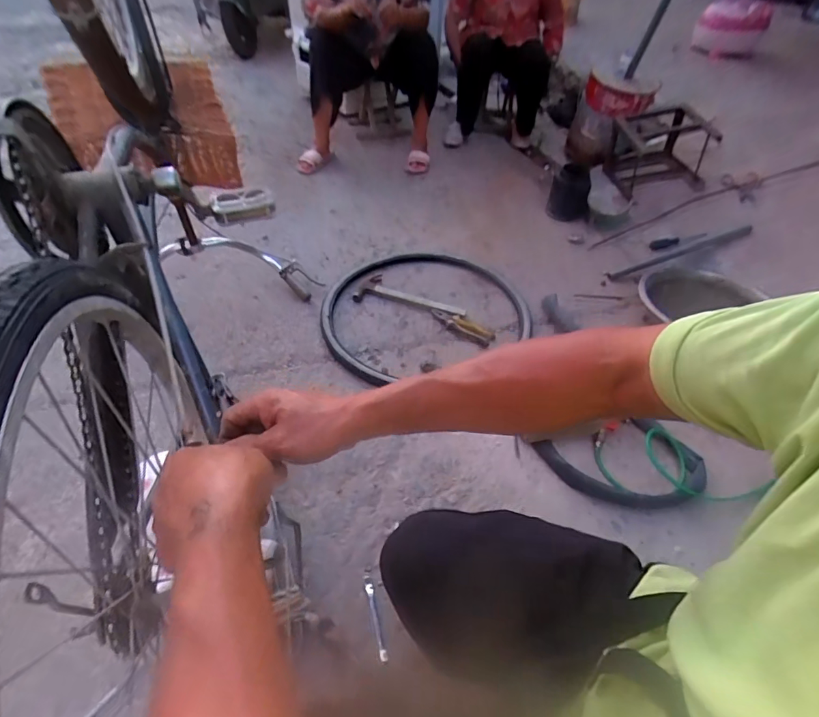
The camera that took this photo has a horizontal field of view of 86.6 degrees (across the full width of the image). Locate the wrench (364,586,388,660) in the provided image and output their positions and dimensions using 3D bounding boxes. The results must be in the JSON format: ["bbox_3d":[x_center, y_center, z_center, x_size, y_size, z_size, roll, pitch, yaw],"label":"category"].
[{"bbox_3d":[-0.054,0.428,0.709,0.013,0.006,0.114,-11,47,-12],"label":"wrench"}]

